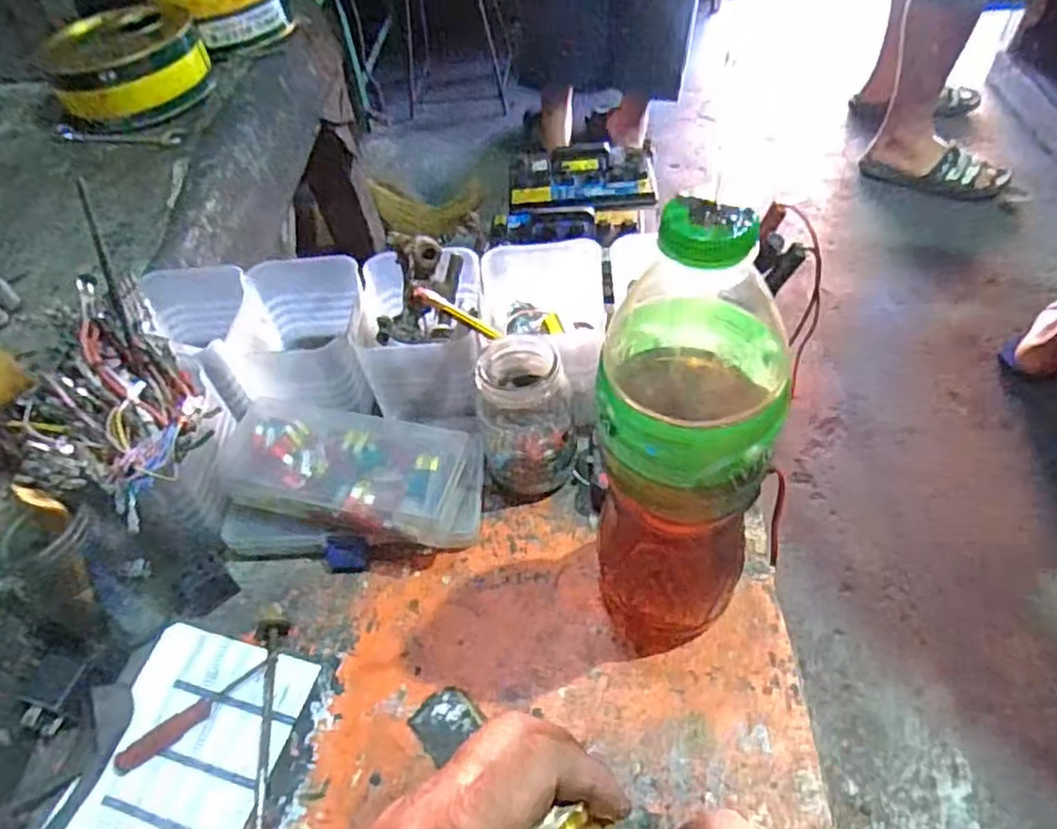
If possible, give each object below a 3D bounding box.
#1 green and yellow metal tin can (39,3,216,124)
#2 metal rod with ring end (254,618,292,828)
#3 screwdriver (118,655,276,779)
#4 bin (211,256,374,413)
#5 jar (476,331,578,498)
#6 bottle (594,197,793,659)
[{"bbox_3d":[-0.440,-0.384,0.772,0.160,0.066,0.174,-29,53,-17],"label":"green and yellow metal tin can"},{"bbox_3d":[-0.144,0.185,0.382,0.019,0.014,0.154,-10,50,-2],"label":"metal rod with ring end"},{"bbox_3d":[-0.194,0.174,0.409,0.096,0.012,0.018,-34,55,-21],"label":"screwdriver"},{"bbox_3d":[-0.168,-0.059,0.532,0.096,0.076,0.116,-6,50,1],"label":"bin"},{"bbox_3d":[-0.004,0.002,0.465,0.060,0.100,0.069,-14,50,-5],"label":"jar"},{"bbox_3d":[0.072,0.022,0.326,0.075,0.269,0.074,6,51,11],"label":"bottle"}]

